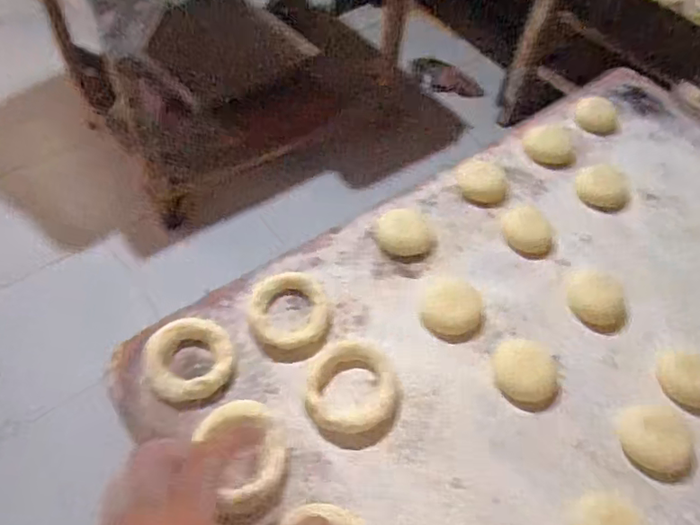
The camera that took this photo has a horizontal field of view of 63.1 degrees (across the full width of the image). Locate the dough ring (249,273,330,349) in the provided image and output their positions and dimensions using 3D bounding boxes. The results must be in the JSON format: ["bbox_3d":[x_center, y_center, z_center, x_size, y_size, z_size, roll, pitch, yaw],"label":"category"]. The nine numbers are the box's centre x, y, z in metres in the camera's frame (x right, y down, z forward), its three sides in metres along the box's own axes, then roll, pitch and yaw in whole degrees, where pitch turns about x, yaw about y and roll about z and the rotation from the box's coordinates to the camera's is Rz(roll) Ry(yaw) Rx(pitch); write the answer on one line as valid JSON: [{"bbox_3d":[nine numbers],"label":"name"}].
[{"bbox_3d":[-0.043,0.033,0.417,0.055,0.015,0.062,6,54,-1],"label":"dough ring"}]

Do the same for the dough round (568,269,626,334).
[{"bbox_3d":[0.193,0.029,0.441,0.042,0.014,0.051,7,54,0],"label":"dough round"}]

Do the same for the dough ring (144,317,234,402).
[{"bbox_3d":[-0.110,0.065,0.392,0.057,0.015,0.055,2,54,-3],"label":"dough ring"}]

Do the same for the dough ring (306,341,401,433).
[{"bbox_3d":[0.003,0.085,0.390,0.063,0.011,0.061,2,54,-3],"label":"dough ring"}]

